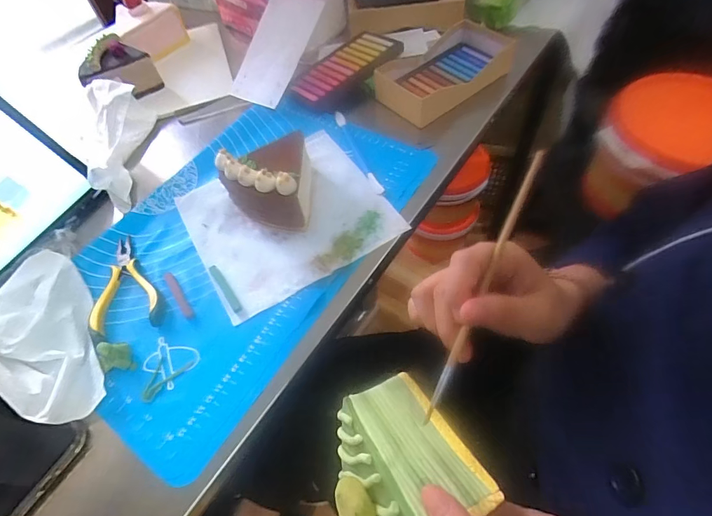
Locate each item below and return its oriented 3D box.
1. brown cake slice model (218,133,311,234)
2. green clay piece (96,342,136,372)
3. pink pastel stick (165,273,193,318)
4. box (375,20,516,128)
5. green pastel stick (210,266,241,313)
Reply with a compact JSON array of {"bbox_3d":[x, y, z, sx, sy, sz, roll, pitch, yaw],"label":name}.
[{"bbox_3d":[-0.088,-0.078,0.406,0.086,0.067,0.093,-7,56,0],"label":"brown cake slice model"},{"bbox_3d":[-0.206,0.084,0.340,0.022,0.026,0.021,-21,57,-9],"label":"green clay piece"},{"bbox_3d":[-0.169,0.034,0.381,0.008,0.004,0.062,-33,60,-16],"label":"pink pastel stick"},{"bbox_3d":[0.118,-0.246,0.511,0.197,0.037,0.096,-35,60,-17],"label":"box"},{"bbox_3d":[-0.124,0.028,0.379,0.007,0.006,0.057,-32,59,-16],"label":"green pastel stick"}]

